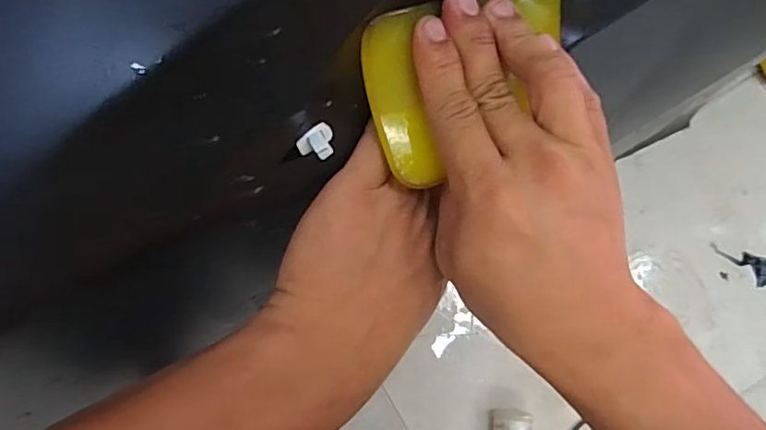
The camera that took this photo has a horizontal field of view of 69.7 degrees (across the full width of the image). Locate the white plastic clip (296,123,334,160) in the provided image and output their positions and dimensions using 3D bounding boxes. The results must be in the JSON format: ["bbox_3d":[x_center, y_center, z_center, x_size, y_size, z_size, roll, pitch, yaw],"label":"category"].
[{"bbox_3d":[-0.026,-0.029,0.230,0.016,0.008,0.012,-42,82,-6],"label":"white plastic clip"}]

